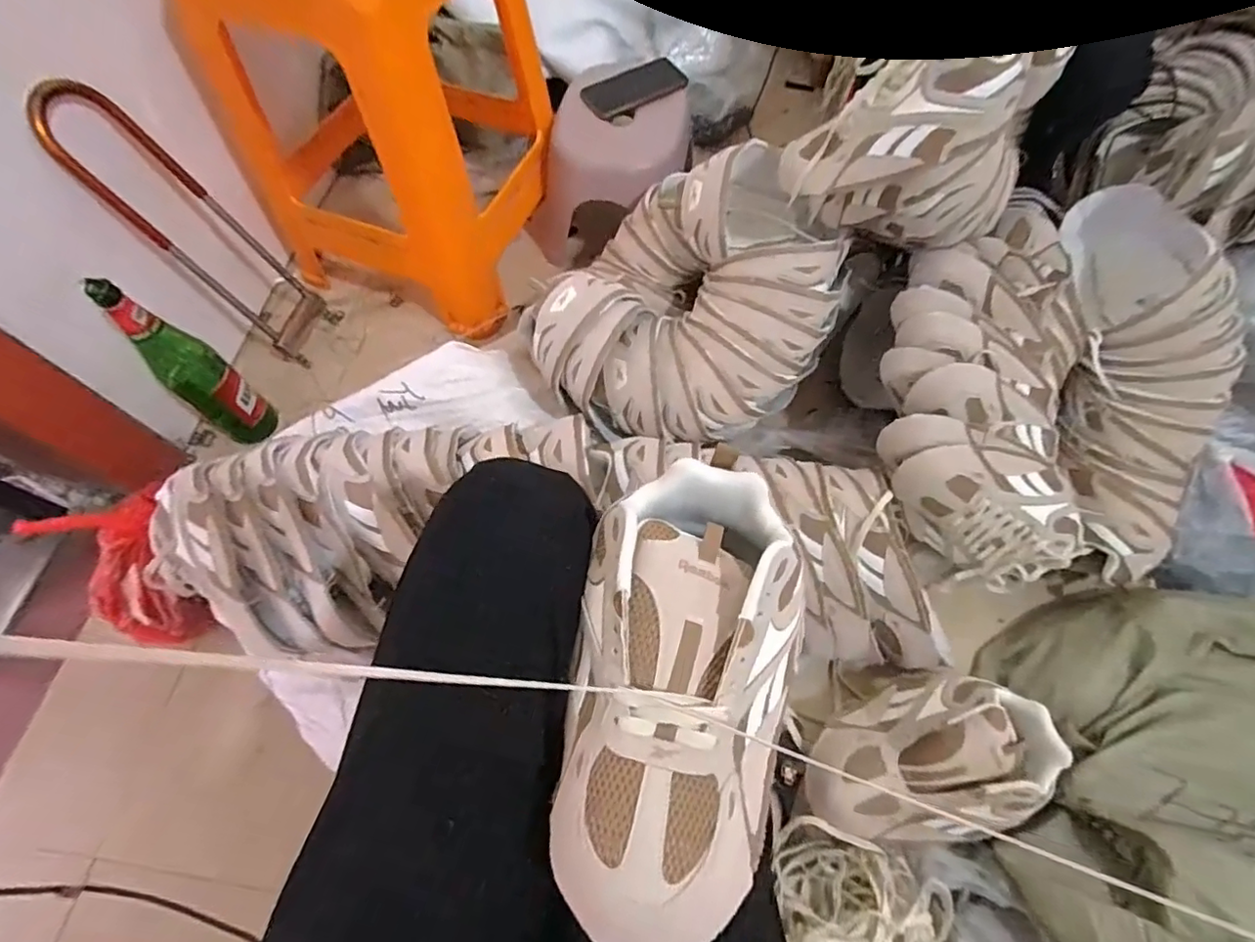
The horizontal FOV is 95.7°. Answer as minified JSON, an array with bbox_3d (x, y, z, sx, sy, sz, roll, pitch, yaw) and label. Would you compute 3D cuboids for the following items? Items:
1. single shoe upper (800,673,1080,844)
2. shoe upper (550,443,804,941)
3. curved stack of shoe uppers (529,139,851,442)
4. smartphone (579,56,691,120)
[{"bbox_3d":[0.311,0.273,0.568,0.252,0.082,0.146,-4,64,-1],"label":"single shoe upper"},{"bbox_3d":[0.032,0.109,0.309,0.122,0.062,0.249,11,65,6],"label":"shoe upper"},{"bbox_3d":[0.094,-0.229,0.726,0.322,0.134,0.395,19,66,10],"label":"curved stack of shoe uppers"},{"bbox_3d":[0.009,-0.612,0.907,0.162,0.010,0.078,-23,73,-4],"label":"smartphone"}]

